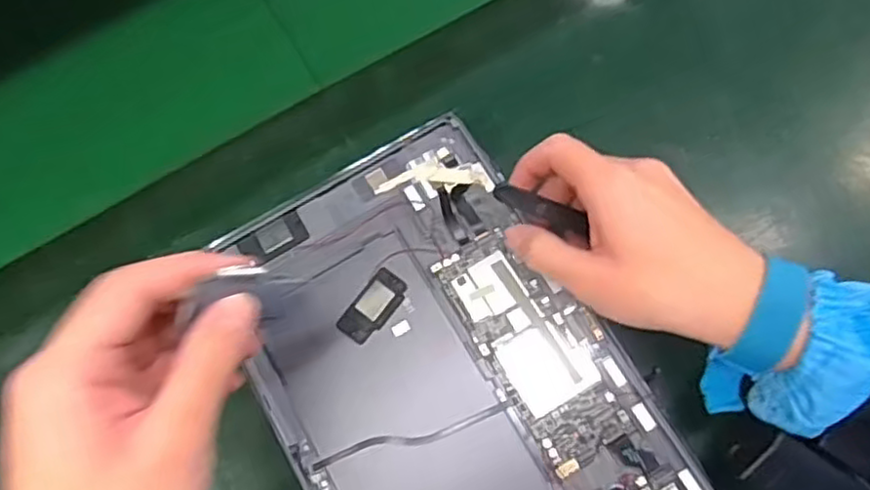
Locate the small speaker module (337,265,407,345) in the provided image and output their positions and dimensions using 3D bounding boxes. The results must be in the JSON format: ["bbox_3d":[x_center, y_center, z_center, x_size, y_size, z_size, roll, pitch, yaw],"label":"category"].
[{"bbox_3d":[-0.032,0.032,0.360,0.020,0.004,0.040,35,76,14],"label":"small speaker module"}]

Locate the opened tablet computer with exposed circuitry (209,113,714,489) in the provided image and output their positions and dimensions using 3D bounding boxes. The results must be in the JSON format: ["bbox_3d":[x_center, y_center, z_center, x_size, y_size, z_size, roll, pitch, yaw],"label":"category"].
[{"bbox_3d":[0.005,0.070,0.348,0.163,0.012,0.252,-29,73,-8],"label":"opened tablet computer with exposed circuitry"}]

